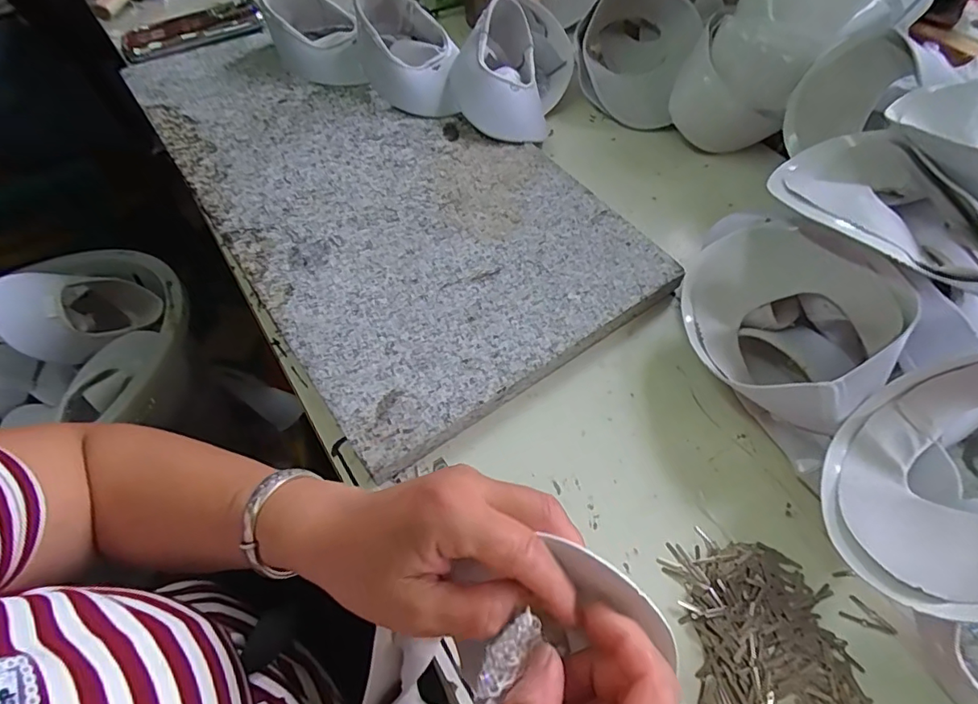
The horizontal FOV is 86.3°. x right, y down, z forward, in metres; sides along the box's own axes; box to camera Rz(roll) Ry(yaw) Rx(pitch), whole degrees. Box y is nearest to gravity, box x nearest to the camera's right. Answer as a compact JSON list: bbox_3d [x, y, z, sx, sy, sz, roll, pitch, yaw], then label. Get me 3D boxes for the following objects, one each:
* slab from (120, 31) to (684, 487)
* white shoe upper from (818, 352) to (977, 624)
[{"bbox_3d":[-0.119,-0.178,0.505,0.290,0.026,0.543,-32,64,-17],"label":"slab"},{"bbox_3d":[0.263,0.082,0.280,0.155,0.122,0.078,-47,113,-15],"label":"white shoe upper"}]

